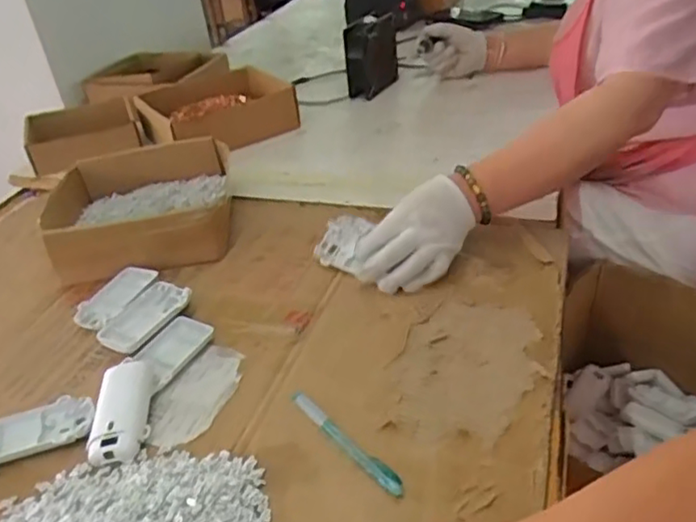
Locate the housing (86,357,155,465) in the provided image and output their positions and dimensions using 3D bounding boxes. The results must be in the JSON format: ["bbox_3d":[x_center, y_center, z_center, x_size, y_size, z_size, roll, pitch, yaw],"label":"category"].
[{"bbox_3d":[-0.190,0.125,0.532,0.045,0.022,0.098,-8,34,-2],"label":"housing"}]

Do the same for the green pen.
[{"bbox_3d":[-0.002,0.138,0.492,0.016,0.012,0.123,-30,40,-31],"label":"green pen"}]

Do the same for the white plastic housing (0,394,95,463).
[{"bbox_3d":[-0.261,0.141,0.529,0.094,0.017,0.048,-16,35,-14],"label":"white plastic housing"}]

